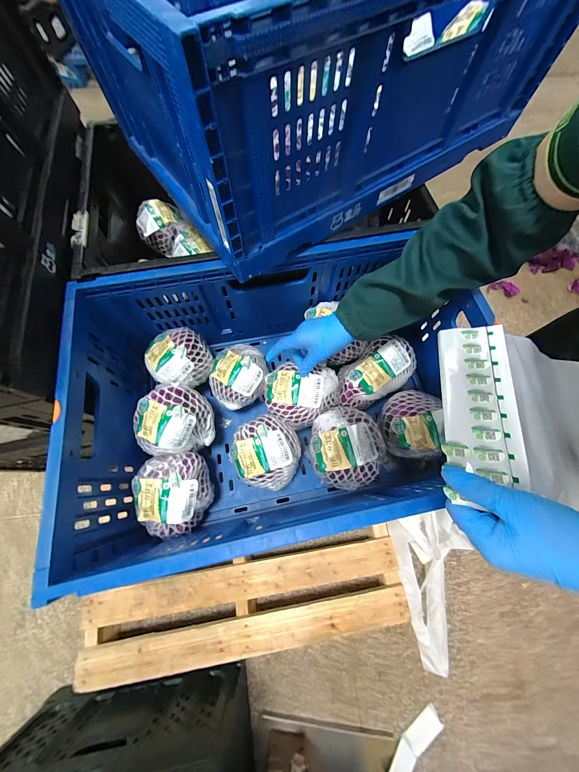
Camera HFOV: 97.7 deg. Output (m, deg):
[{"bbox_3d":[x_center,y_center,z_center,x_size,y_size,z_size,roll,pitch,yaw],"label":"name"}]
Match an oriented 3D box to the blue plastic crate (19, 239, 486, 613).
[{"bbox_3d":[0.002,0.011,0.437,0.594,0.232,0.392,-11,71,-4],"label":"blue plastic crate"}]

